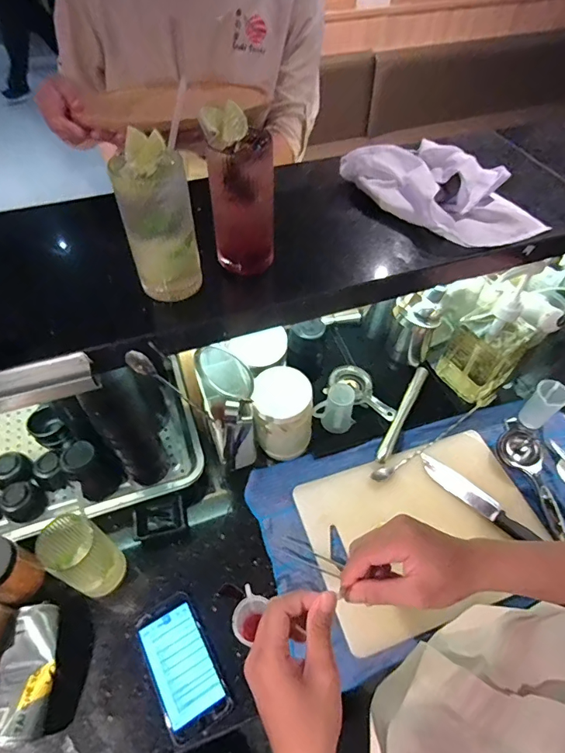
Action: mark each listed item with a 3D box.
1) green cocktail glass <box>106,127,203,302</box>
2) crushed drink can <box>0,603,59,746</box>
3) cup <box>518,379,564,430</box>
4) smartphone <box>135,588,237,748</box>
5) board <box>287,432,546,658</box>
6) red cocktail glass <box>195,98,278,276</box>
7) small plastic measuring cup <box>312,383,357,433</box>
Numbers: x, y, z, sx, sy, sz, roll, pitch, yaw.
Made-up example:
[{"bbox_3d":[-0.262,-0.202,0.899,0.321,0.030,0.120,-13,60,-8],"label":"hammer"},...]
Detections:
[{"bbox_3d":[-0.126,-0.159,0.453,0.069,0.148,0.071,-11,54,-9],"label":"green cocktail glass"},{"bbox_3d":[-0.314,0.363,0.535,0.072,0.052,0.139,-11,54,-9],"label":"crushed drink can"},{"bbox_3d":[0.454,0.047,0.756,0.048,0.082,0.050,0,53,-1],"label":"cup"},{"bbox_3d":[-0.130,0.367,0.558,0.081,0.007,0.156,-25,57,-19],"label":"smartphone"},{"bbox_3d":[0.211,0.215,0.663,0.340,0.027,0.262,-17,53,-11],"label":"board"},{"bbox_3d":[-0.044,-0.199,0.483,0.070,0.155,0.078,-9,54,-8],"label":"red cocktail glass"},{"bbox_3d":[0.094,0.051,0.747,0.058,0.079,0.062,0,53,-1],"label":"small plastic measuring cup"}]

